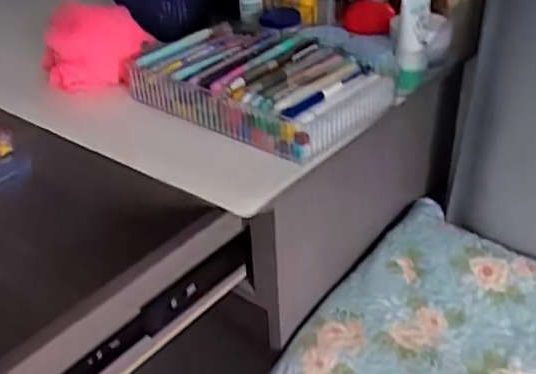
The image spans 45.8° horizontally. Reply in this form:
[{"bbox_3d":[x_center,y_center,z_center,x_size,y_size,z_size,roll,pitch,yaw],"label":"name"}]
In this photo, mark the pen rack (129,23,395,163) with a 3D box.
[{"bbox_3d":[0.003,-0.122,0.694,0.267,0.051,0.188,27,43,37],"label":"pen rack"}]

